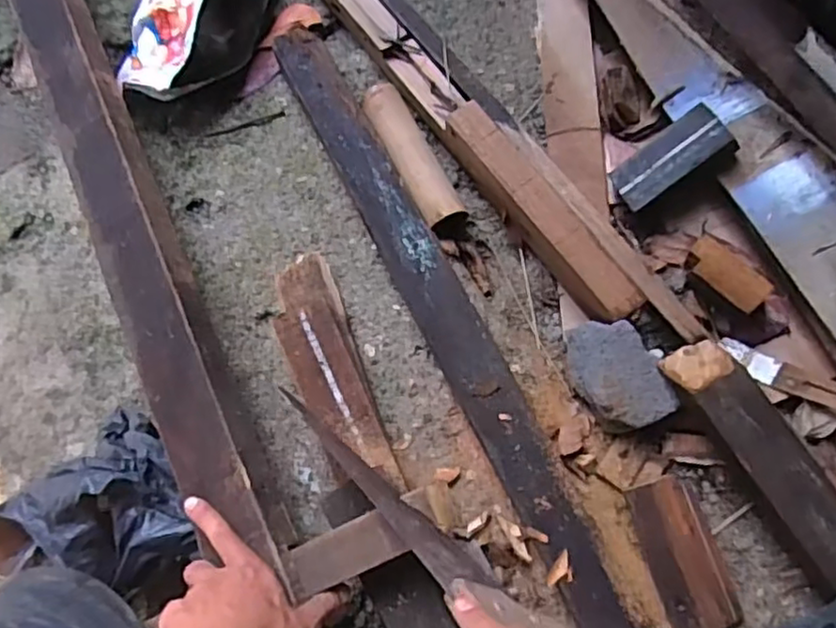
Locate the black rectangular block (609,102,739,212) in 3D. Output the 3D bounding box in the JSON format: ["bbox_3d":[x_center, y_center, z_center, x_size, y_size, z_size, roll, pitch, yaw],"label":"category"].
[{"bbox_3d":[0.264,-0.157,0.695,0.116,0.039,0.058,-39,57,25],"label":"black rectangular block"}]

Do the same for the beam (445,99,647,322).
[{"bbox_3d":[0.131,-0.107,0.732,0.060,0.076,0.285,-35,77,-5],"label":"beam"}]

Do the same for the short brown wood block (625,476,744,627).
[{"bbox_3d":[0.256,0.232,0.646,0.064,0.040,0.142,-17,76,-1],"label":"short brown wood block"}]

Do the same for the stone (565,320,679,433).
[{"bbox_3d":[0.198,0.061,0.674,0.066,0.075,0.114,-28,76,-3],"label":"stone"}]

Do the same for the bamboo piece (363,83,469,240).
[{"bbox_3d":[-0.006,-0.175,0.768,0.045,0.047,0.193,-29,76,-3],"label":"bamboo piece"}]

